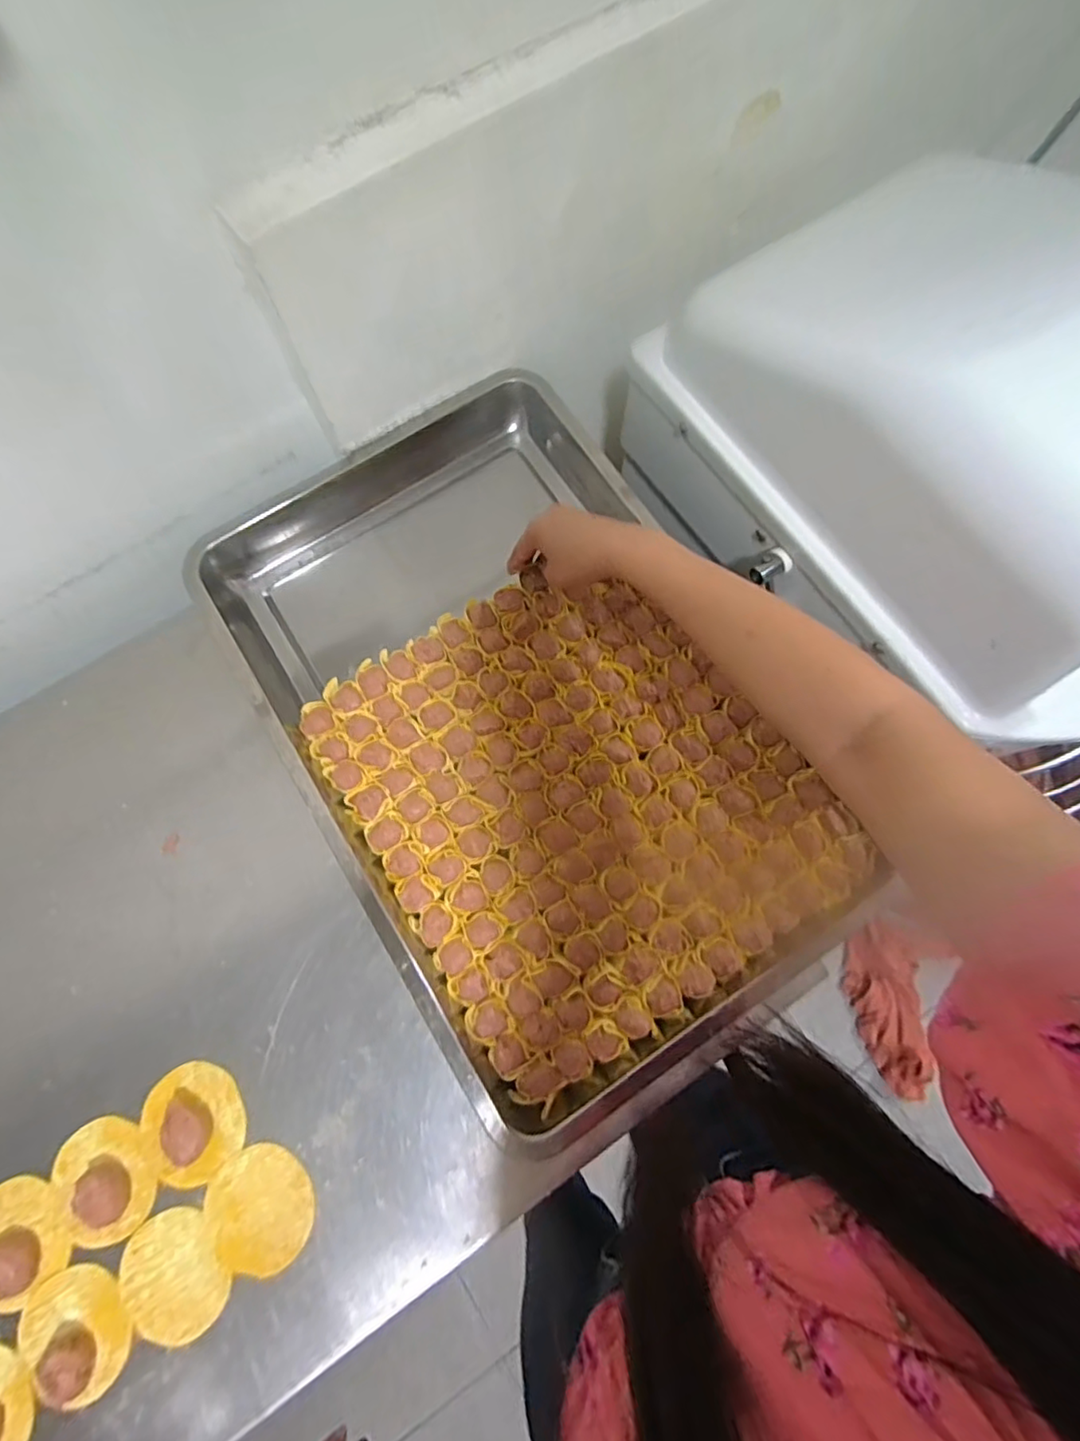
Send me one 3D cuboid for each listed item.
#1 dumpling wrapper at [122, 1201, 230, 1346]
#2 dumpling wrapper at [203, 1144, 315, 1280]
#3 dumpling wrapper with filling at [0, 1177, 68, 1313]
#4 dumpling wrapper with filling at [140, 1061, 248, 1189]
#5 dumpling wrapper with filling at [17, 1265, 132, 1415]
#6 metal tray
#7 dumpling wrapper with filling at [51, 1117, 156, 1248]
[{"bbox_3d":[-0.274,0.415,0.448,0.071,0.008,0.082,-35,78,-8],"label":"dumpling wrapper"},{"bbox_3d":[-0.214,0.375,0.461,0.076,0.004,0.083,0,76,1],"label":"dumpling wrapper"},{"bbox_3d":[-0.395,0.390,0.447,0.070,0.016,0.078,-27,77,-6],"label":"dumpling wrapper with filling"},{"bbox_3d":[-0.275,0.316,0.464,0.080,0.024,0.080,0,76,1],"label":"dumpling wrapper with filling"},{"bbox_3d":[-0.339,0.447,0.433,0.084,0.032,0.064,43,80,11],"label":"dumpling wrapper with filling"},{"bbox_3d":[-0.022,-0.013,0.535,0.371,0.059,0.608,-30,78,-9],"label":"metal tray"},{"bbox_3d":[-0.335,0.353,0.454,0.065,0.022,0.083,-23,76,-5],"label":"dumpling wrapper with filling"}]

